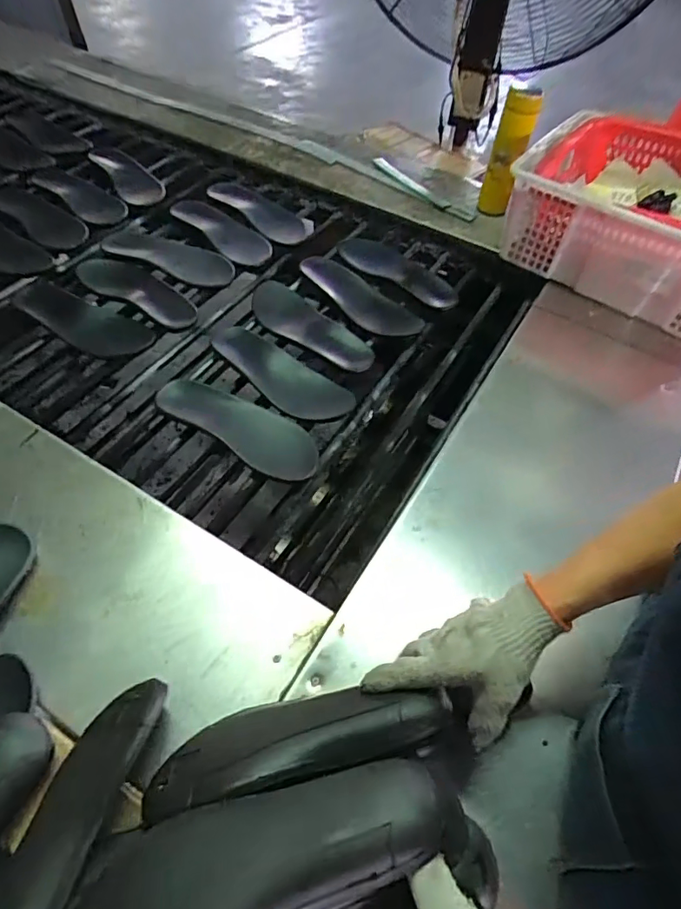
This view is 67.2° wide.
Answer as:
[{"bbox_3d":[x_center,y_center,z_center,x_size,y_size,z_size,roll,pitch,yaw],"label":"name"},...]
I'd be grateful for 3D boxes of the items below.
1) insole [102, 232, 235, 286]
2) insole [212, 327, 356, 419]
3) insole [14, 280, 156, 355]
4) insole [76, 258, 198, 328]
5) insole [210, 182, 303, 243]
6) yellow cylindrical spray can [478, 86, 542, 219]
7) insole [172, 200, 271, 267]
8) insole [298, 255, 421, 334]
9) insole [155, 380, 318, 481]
[{"bbox_3d":[-0.326,-0.377,0.954,0.259,0.013,0.086,20,56,11],"label":"insole"},{"bbox_3d":[-0.095,-0.128,0.782,0.240,0.024,0.093,32,59,19],"label":"insole"},{"bbox_3d":[-0.434,-0.229,0.854,0.254,0.028,0.104,24,57,14],"label":"insole"},{"bbox_3d":[-0.354,-0.295,0.901,0.258,0.009,0.094,28,58,16],"label":"insole"},{"bbox_3d":[-0.164,-0.501,1.053,0.224,0.035,0.101,34,59,19],"label":"insole"},{"bbox_3d":[0.315,-0.560,0.964,0.065,0.212,0.061,19,56,10],"label":"yellow cylindrical spray can"},{"bbox_3d":[-0.238,-0.446,1.007,0.250,0.015,0.085,37,61,22],"label":"insole"},{"bbox_3d":[0.033,-0.286,0.919,0.245,0.032,0.084,37,61,22],"label":"insole"},{"bbox_3d":[-0.146,-0.040,0.740,0.240,0.015,0.095,28,57,1],"label":"insole"}]

